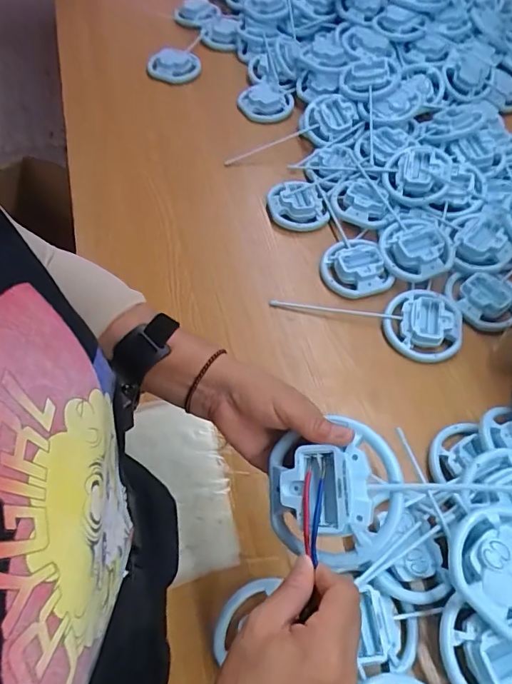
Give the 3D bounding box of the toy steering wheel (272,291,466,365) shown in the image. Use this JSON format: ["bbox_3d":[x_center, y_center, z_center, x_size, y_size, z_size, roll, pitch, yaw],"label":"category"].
[{"bbox_3d":[0.147,-0.040,0.624,0.239,0.031,0.095,12,59,6],"label":"toy steering wheel"}]

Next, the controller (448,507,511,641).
[{"bbox_3d":[0.220,0.197,0.404,0.096,0.022,0.097,1,58,-1],"label":"controller"}]

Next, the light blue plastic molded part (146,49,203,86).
[{"bbox_3d":[-0.165,-0.553,0.947,0.104,0.032,0.078,-8,59,-6],"label":"light blue plastic molded part"}]

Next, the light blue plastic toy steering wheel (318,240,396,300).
[{"bbox_3d":[0.139,-0.110,0.673,0.085,0.031,0.101,-13,59,-9],"label":"light blue plastic toy steering wheel"}]

